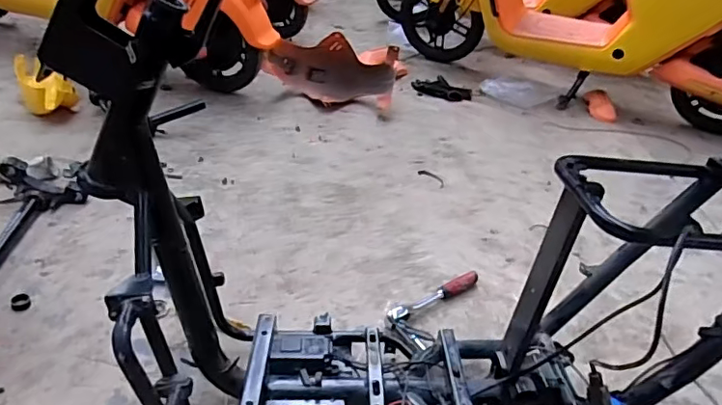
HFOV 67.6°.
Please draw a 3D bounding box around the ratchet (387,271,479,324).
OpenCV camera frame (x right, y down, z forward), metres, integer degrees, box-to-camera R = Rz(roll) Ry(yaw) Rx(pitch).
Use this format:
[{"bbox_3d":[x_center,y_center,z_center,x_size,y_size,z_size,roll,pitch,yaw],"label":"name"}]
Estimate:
[{"bbox_3d":[0.143,0.187,1.050,0.240,0.033,0.038,-20,41,-36],"label":"ratchet"}]

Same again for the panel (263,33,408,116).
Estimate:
[{"bbox_3d":[-0.095,-0.463,1.865,0.458,0.224,0.180,10,32,4],"label":"panel"}]

